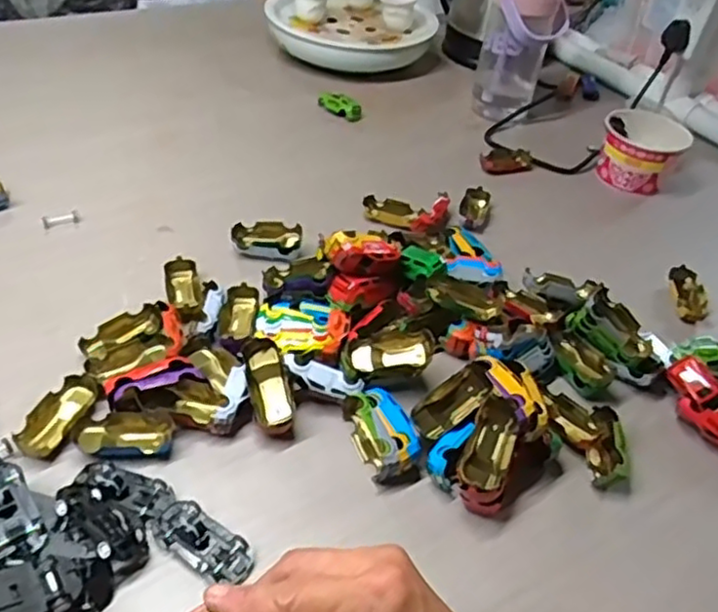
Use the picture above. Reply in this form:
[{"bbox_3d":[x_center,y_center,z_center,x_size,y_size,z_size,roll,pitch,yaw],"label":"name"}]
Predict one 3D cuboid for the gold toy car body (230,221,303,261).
[{"bbox_3d":[-0.086,-0.061,0.628,0.063,0.023,0.031,9,41,3],"label":"gold toy car body"}]

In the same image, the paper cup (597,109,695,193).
[{"bbox_3d":[0.326,-0.181,0.778,0.093,0.061,0.078,20,43,15],"label":"paper cup"}]

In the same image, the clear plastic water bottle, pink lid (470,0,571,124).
[{"bbox_3d":[0.201,-0.324,0.847,0.097,0.182,0.071,15,42,10],"label":"clear plastic water bottle, pink lid"}]

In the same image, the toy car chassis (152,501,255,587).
[{"bbox_3d":[-0.095,0.143,0.410,0.065,0.010,0.030,27,45,21],"label":"toy car chassis"}]

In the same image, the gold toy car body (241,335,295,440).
[{"bbox_3d":[-0.066,0.059,0.495,0.030,0.019,0.077,-11,74,-19],"label":"gold toy car body"}]

